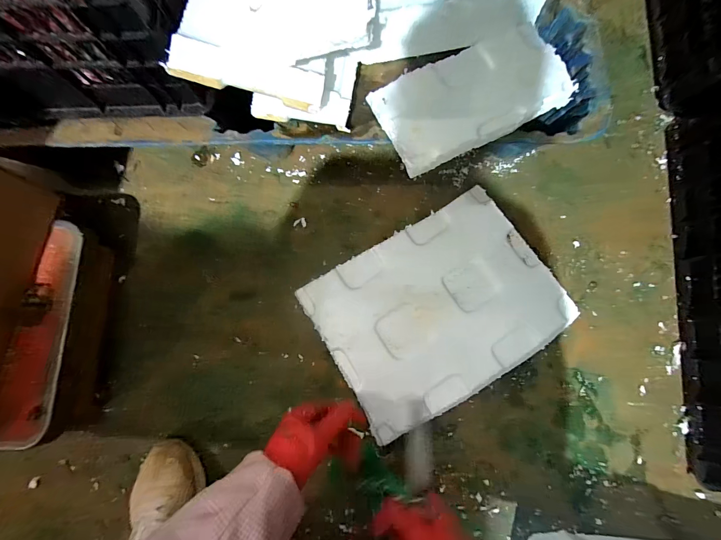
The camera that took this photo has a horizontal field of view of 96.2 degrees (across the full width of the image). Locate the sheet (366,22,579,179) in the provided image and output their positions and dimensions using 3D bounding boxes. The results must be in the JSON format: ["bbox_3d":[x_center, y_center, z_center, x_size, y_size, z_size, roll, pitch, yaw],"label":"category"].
[{"bbox_3d":[0.145,-0.223,0.414,0.236,0.019,0.124,-24,81,-4],"label":"sheet"}]

